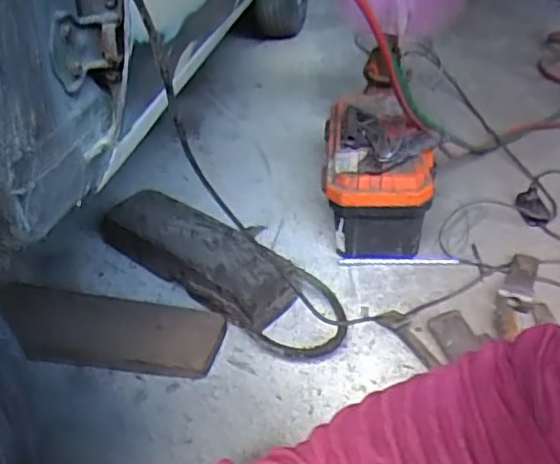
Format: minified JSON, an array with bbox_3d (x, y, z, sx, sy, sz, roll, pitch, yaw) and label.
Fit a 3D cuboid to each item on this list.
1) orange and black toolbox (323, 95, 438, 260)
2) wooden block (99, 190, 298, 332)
[{"bbox_3d":[0.213,-0.118,1.378,0.226,0.225,0.346,0,36,7],"label":"orange and black toolbox"},{"bbox_3d":[-0.179,0.034,1.249,0.447,0.096,0.148,28,47,34],"label":"wooden block"}]

